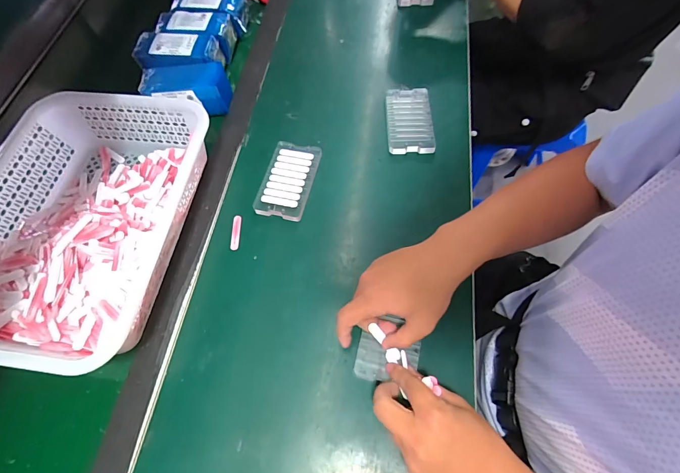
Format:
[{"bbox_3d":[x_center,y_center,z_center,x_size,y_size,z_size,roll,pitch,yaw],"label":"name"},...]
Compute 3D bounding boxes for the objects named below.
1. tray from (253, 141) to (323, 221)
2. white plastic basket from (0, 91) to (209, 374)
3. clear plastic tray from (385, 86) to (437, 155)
[{"bbox_3d":[-0.074,-0.083,0.510,0.070,0.012,0.124,11,65,8],"label":"tray"},{"bbox_3d":[-0.334,-0.022,0.458,0.241,0.080,0.352,6,65,6],"label":"white plastic basket"},{"bbox_3d":[0.109,-0.185,0.556,0.069,0.017,0.128,-1,64,3],"label":"clear plastic tray"}]

